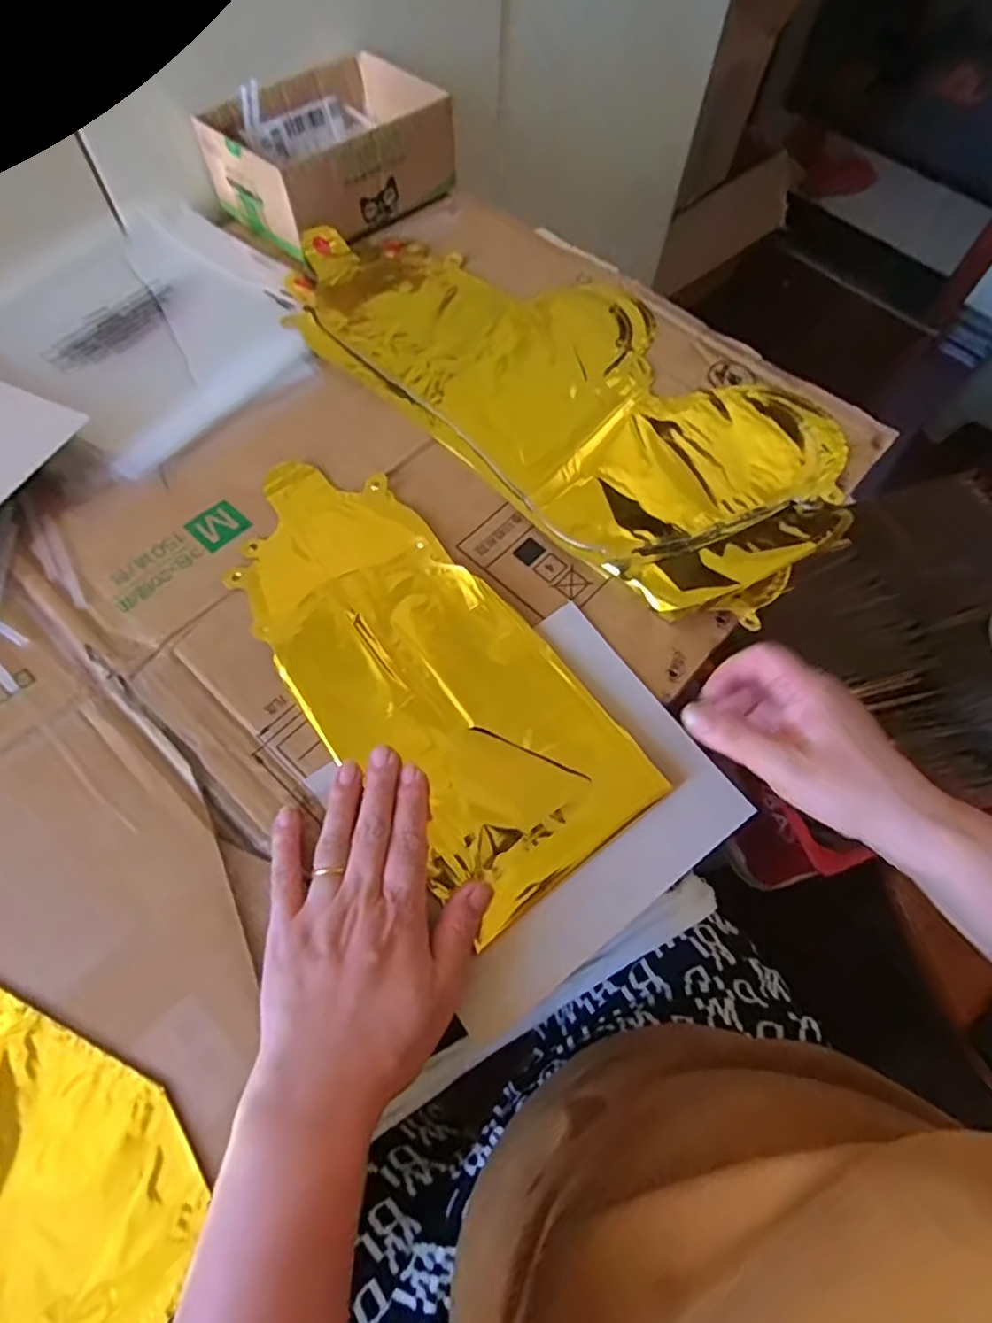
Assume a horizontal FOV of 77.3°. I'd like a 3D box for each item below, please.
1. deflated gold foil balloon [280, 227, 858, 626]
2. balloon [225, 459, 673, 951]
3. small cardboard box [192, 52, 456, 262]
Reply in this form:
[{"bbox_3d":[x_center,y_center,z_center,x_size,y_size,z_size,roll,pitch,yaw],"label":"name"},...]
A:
[{"bbox_3d":[0.046,-0.219,0.476,0.455,0.024,0.220,42,71,18],"label":"deflated gold foil balloon"},{"bbox_3d":[-0.052,-0.004,0.378,0.133,0.015,0.309,-38,75,-17],"label":"balloon"},{"bbox_3d":[-0.145,-0.467,0.562,0.144,0.063,0.203,41,71,18],"label":"small cardboard box"}]

